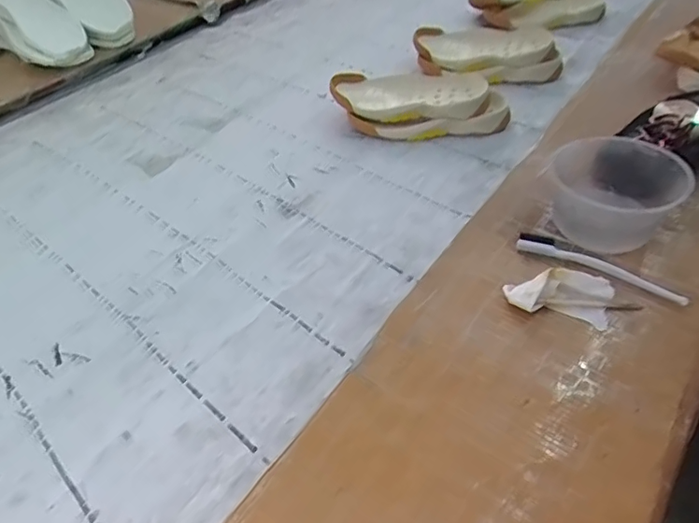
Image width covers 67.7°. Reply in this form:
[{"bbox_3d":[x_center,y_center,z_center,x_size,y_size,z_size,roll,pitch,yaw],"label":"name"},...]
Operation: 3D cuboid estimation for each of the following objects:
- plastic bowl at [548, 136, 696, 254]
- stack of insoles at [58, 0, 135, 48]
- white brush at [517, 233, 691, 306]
[{"bbox_3d":[0.294,-0.077,0.586,0.141,0.074,0.150,-2,45,2],"label":"plastic bowl"},{"bbox_3d":[-0.571,-0.557,1.089,0.285,0.062,0.104,40,55,11],"label":"stack of insoles"},{"bbox_3d":[0.260,0.005,0.548,0.171,0.014,0.024,26,52,27],"label":"white brush"}]

